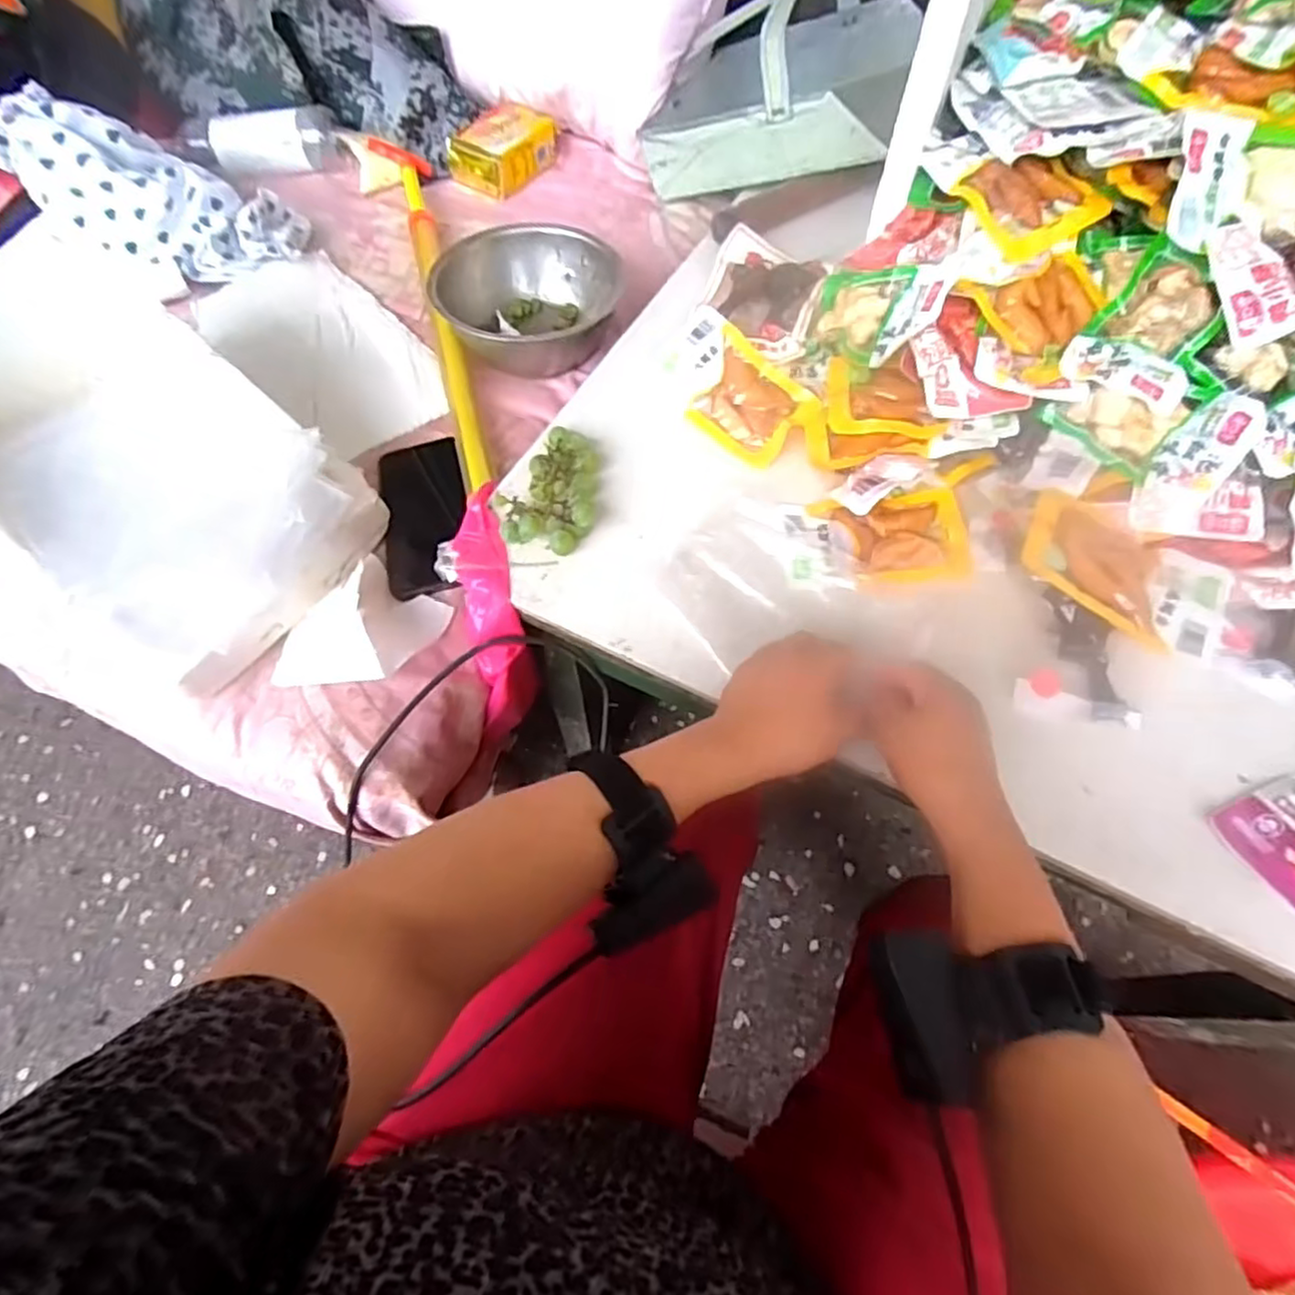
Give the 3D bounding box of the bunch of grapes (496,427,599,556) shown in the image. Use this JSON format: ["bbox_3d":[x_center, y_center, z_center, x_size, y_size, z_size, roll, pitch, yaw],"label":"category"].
[{"bbox_3d":[-0.073,-0.130,0.542,0.066,0.029,0.112,6,62,4],"label":"bunch of grapes"}]

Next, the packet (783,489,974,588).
[{"bbox_3d":[0.173,-0.082,0.522,0.135,0.009,0.084,-2,62,-1],"label":"packet"}]

